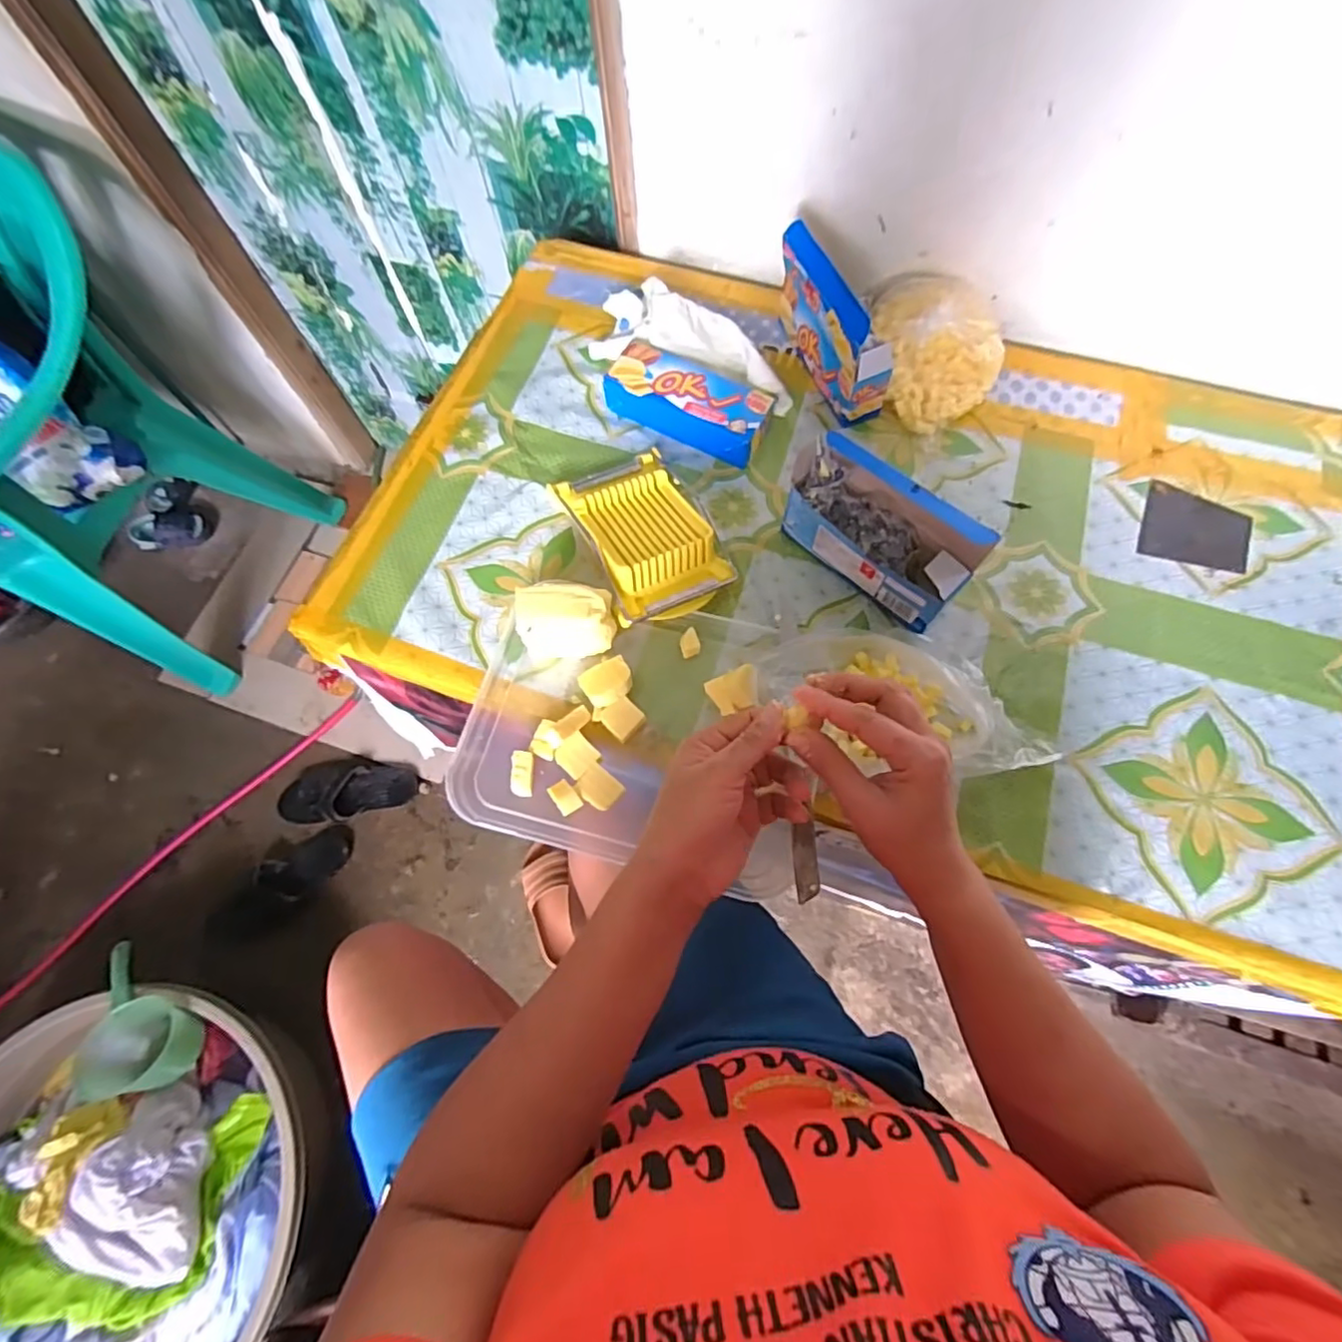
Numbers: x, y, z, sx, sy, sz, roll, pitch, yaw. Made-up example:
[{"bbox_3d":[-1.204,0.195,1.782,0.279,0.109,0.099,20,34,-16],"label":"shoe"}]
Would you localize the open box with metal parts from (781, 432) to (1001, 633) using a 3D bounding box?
[{"bbox_3d":[0.187,-0.128,0.573,0.062,0.111,0.184,-43,73,-14],"label":"open box with metal parts"}]

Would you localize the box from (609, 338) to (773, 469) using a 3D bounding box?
[{"bbox_3d":[0.020,-0.294,0.677,0.178,0.045,0.083,27,72,13],"label":"box"}]

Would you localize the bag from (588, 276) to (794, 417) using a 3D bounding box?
[{"bbox_3d":[0.031,-0.376,0.708,0.243,0.048,0.095,21,71,11],"label":"bag"}]

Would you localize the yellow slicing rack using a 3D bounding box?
[{"bbox_3d":[-0.026,-0.138,0.611,0.120,0.052,0.183,-25,69,-7],"label":"yellow slicing rack"}]

